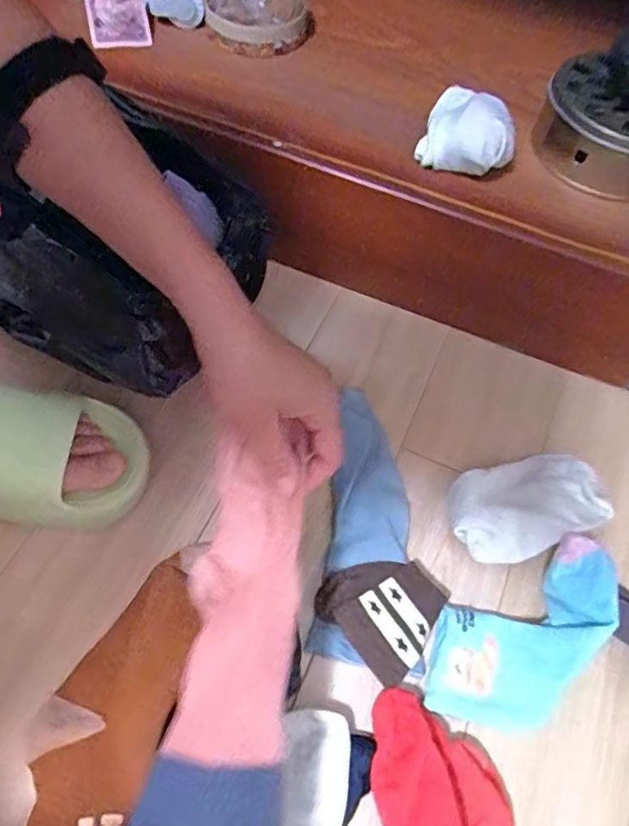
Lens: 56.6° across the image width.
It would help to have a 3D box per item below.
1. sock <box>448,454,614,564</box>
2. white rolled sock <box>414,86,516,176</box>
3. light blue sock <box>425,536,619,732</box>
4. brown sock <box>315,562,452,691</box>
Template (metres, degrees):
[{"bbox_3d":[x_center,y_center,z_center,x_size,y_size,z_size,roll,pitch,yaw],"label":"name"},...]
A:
[{"bbox_3d":[0.184,0.079,0.506,0.137,0.043,0.080,-16,63,-13],"label":"sock"},{"bbox_3d":[0.137,-0.247,0.509,0.081,0.047,0.067,26,62,9],"label":"white rolled sock"},{"bbox_3d":[0.158,0.169,0.434,0.160,0.065,0.098,-19,64,-15],"label":"light blue sock"},{"bbox_3d":[0.059,0.150,0.462,0.085,0.020,0.090,42,66,17],"label":"brown sock"}]

